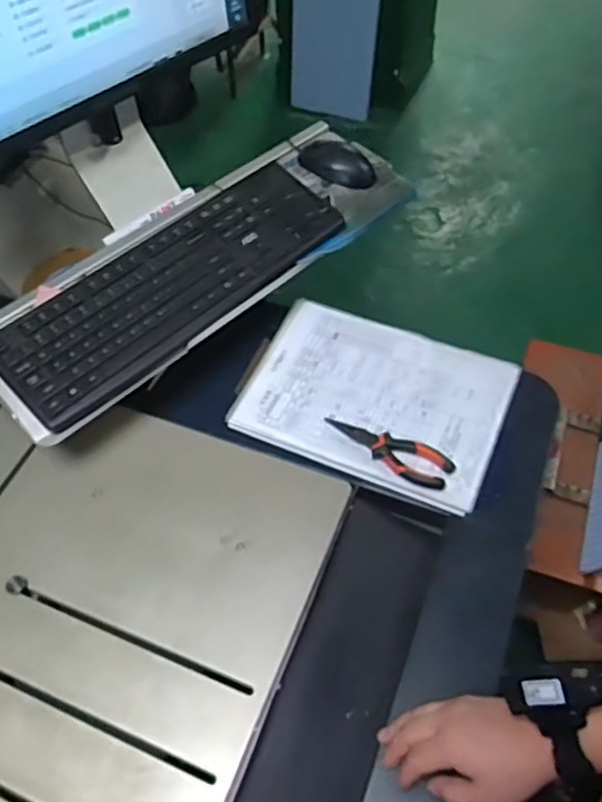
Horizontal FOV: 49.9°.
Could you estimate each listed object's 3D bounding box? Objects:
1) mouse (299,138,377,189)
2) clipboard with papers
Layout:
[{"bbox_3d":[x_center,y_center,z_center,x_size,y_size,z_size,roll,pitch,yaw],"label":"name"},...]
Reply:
[{"bbox_3d":[0.052,-0.332,0.907,0.108,0.030,0.060,28,61,21],"label":"mouse"},{"bbox_3d":[0.087,-0.005,0.799,0.312,0.022,0.212,20,58,16],"label":"clipboard with papers"}]

